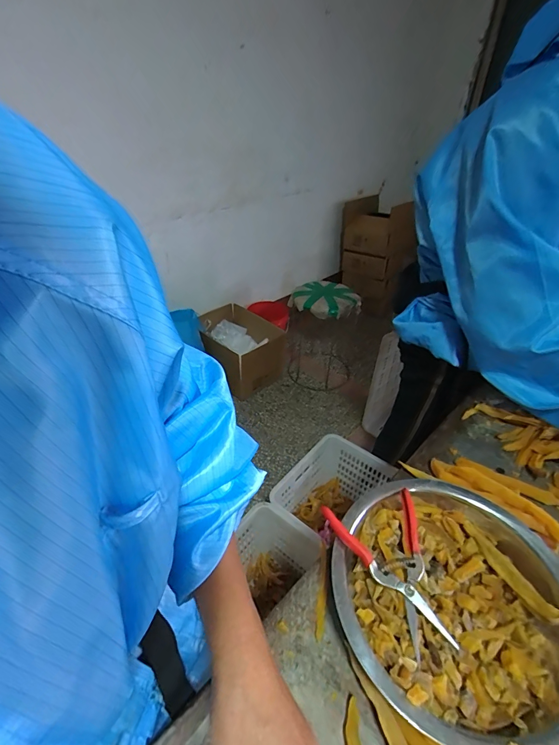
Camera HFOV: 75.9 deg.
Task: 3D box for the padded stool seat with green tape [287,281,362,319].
[{"bbox_3d":[0.217,-0.349,1.748,0.271,0.089,0.304,-20,43,-24],"label":"padded stool seat with green tape"}]

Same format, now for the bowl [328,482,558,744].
[{"bbox_3d":[0.205,0.265,0.427,0.264,0.072,0.275,0,38,0],"label":"bowl"}]

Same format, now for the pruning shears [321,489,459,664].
[{"bbox_3d":[0.137,0.229,0.422,0.122,0.048,0.160,-10,40,-13],"label":"pruning shears"}]

